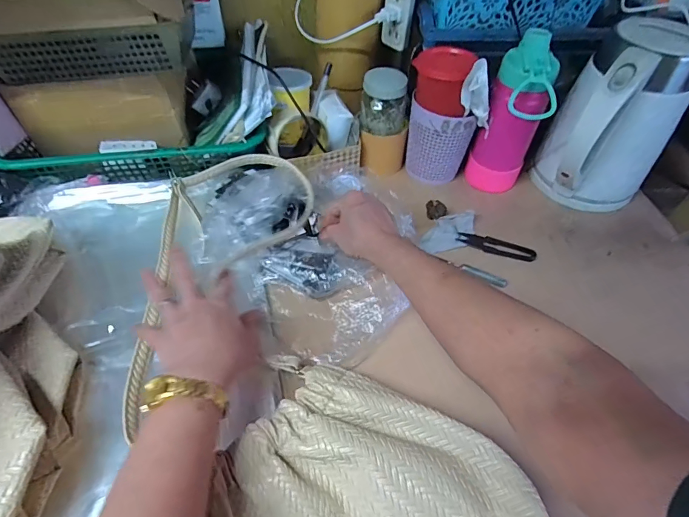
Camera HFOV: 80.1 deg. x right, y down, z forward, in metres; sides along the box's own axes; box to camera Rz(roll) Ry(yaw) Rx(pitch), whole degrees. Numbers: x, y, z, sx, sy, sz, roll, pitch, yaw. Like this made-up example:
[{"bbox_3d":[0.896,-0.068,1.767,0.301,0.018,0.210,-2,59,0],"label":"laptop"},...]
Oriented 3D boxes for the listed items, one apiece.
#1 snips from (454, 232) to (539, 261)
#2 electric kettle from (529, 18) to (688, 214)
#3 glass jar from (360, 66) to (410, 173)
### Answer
[{"bbox_3d":[0.199,-0.015,0.536,0.099,0.011,0.026,16,52,10],"label":"snips"},{"bbox_3d":[0.341,-0.163,0.529,0.136,0.211,0.160,37,58,24],"label":"electric kettle"},{"bbox_3d":[0.057,-0.195,0.589,0.069,0.127,0.061,7,51,3],"label":"glass jar"}]

